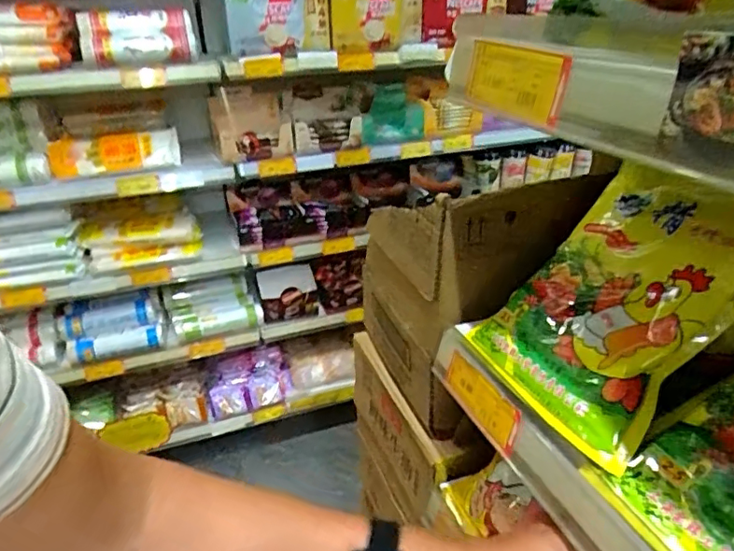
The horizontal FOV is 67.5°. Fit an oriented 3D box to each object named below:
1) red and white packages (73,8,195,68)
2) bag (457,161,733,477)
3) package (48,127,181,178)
[{"bbox_3d":[-0.524,-0.544,1.261,0.250,0.107,0.086,-10,29,-14],"label":"red and white packages"},{"bbox_3d":[0.185,0.021,0.408,0.194,0.055,0.163,-48,31,0],"label":"bag"},{"bbox_3d":[-0.622,-0.305,1.361,0.297,0.072,0.093,-9,29,-13],"label":"package"}]

